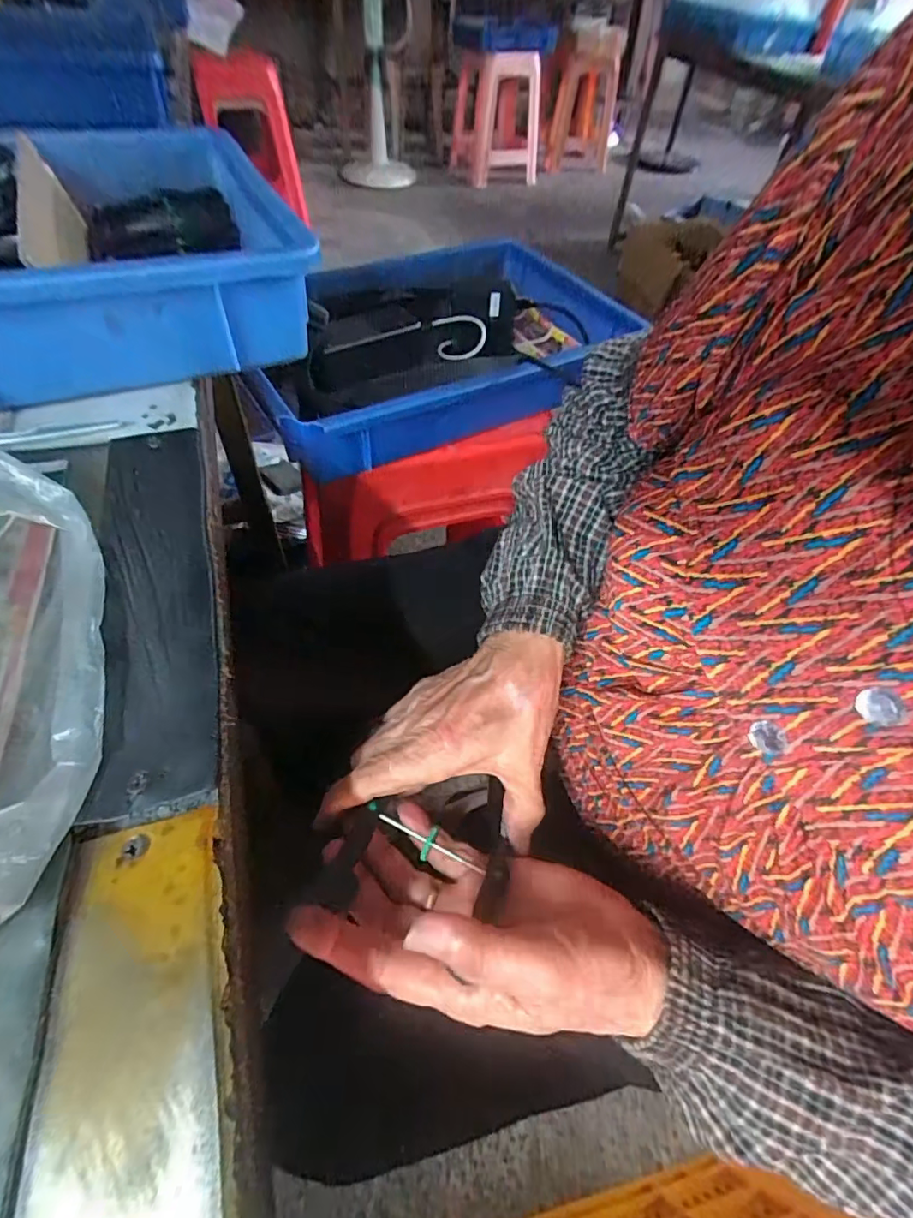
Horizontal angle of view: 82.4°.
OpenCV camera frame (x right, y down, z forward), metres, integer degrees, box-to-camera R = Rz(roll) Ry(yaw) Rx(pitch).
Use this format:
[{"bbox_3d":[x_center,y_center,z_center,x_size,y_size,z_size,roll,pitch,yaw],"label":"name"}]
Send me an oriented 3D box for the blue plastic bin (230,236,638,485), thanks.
[{"bbox_3d":[-0.037,-0.326,0.620,0.416,0.082,0.352,-22,58,-19],"label":"blue plastic bin"}]

